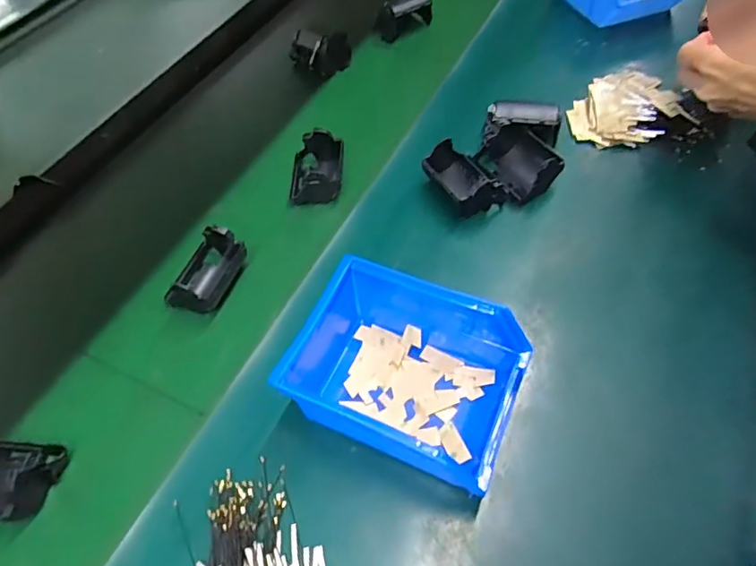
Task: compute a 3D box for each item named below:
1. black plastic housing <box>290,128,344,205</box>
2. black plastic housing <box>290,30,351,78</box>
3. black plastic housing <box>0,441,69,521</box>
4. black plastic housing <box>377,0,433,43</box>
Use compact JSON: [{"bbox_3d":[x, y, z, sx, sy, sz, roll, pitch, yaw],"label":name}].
[{"bbox_3d":[-0.061,-0.116,0.510,0.051,0.039,0.081,-2,54,4],"label":"black plastic housing"},{"bbox_3d":[-0.074,-0.289,0.638,0.073,0.042,0.039,25,60,21],"label":"black plastic housing"},{"bbox_3d":[-0.261,0.132,0.350,0.070,0.041,0.050,1,54,6],"label":"black plastic housing"},{"bbox_3d":[0.035,-0.348,0.660,0.071,0.050,0.035,-26,56,-13],"label":"black plastic housing"}]

